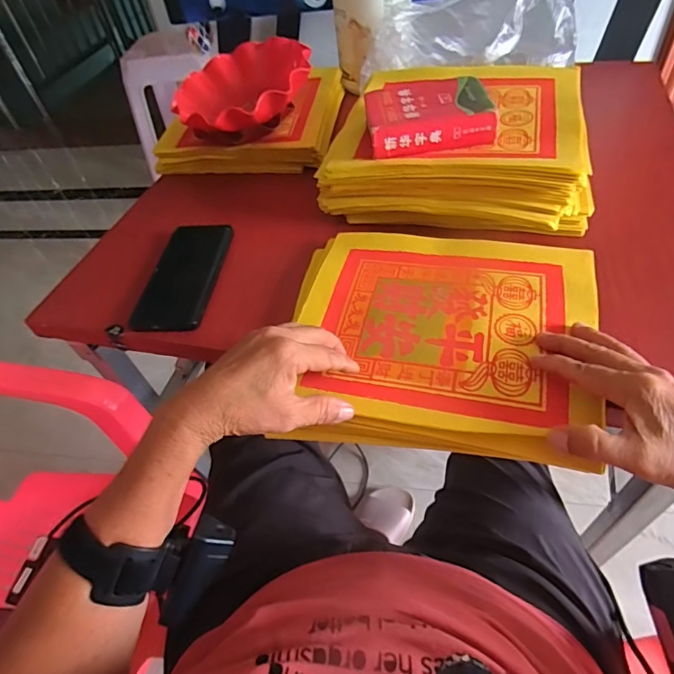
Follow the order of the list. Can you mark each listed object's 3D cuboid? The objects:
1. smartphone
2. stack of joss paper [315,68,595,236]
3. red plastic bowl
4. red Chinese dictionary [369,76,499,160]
[{"bbox_3d":[-0.170,-0.073,0.519,0.075,0.013,0.165,-1,49,8],"label":"smartphone"},{"bbox_3d":[0.150,-0.241,0.555,0.293,0.070,0.253,9,51,17],"label":"stack of joss paper"},{"bbox_3d":[-0.125,-0.329,0.633,0.185,0.071,0.187,-5,48,5],"label":"red plastic bowl"},{"bbox_3d":[0.099,-0.250,0.521,0.129,0.032,0.109,-5,50,2],"label":"red Chinese dictionary"}]

